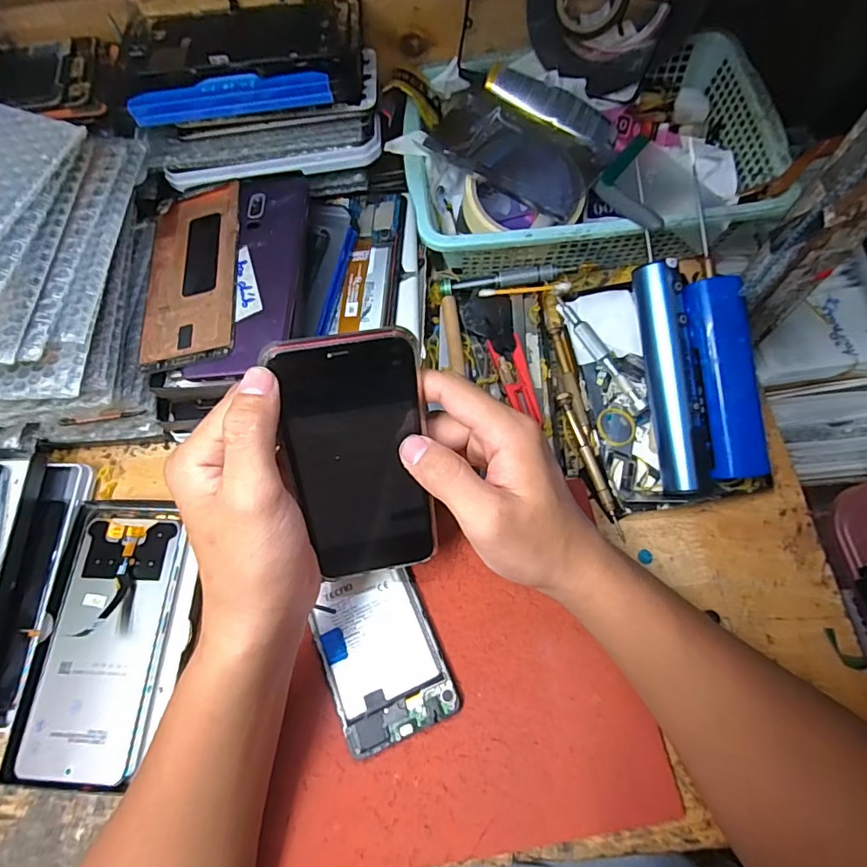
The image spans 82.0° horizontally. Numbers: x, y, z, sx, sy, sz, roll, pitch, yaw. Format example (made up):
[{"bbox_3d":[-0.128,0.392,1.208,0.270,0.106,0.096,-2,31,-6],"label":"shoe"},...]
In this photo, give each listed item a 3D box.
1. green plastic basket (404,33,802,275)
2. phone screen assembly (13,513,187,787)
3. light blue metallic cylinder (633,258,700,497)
[{"bbox_3d":[0.107,-0.210,0.398,0.253,0.074,0.199,-4,72,0],"label":"green plastic basket"},{"bbox_3d":[-0.222,0.140,0.341,0.078,0.011,0.165,3,72,2],"label":"phone screen assembly"},{"bbox_3d":[0.158,-0.037,0.333,0.024,0.020,0.152,-6,89,-1],"label":"light blue metallic cylinder"}]

